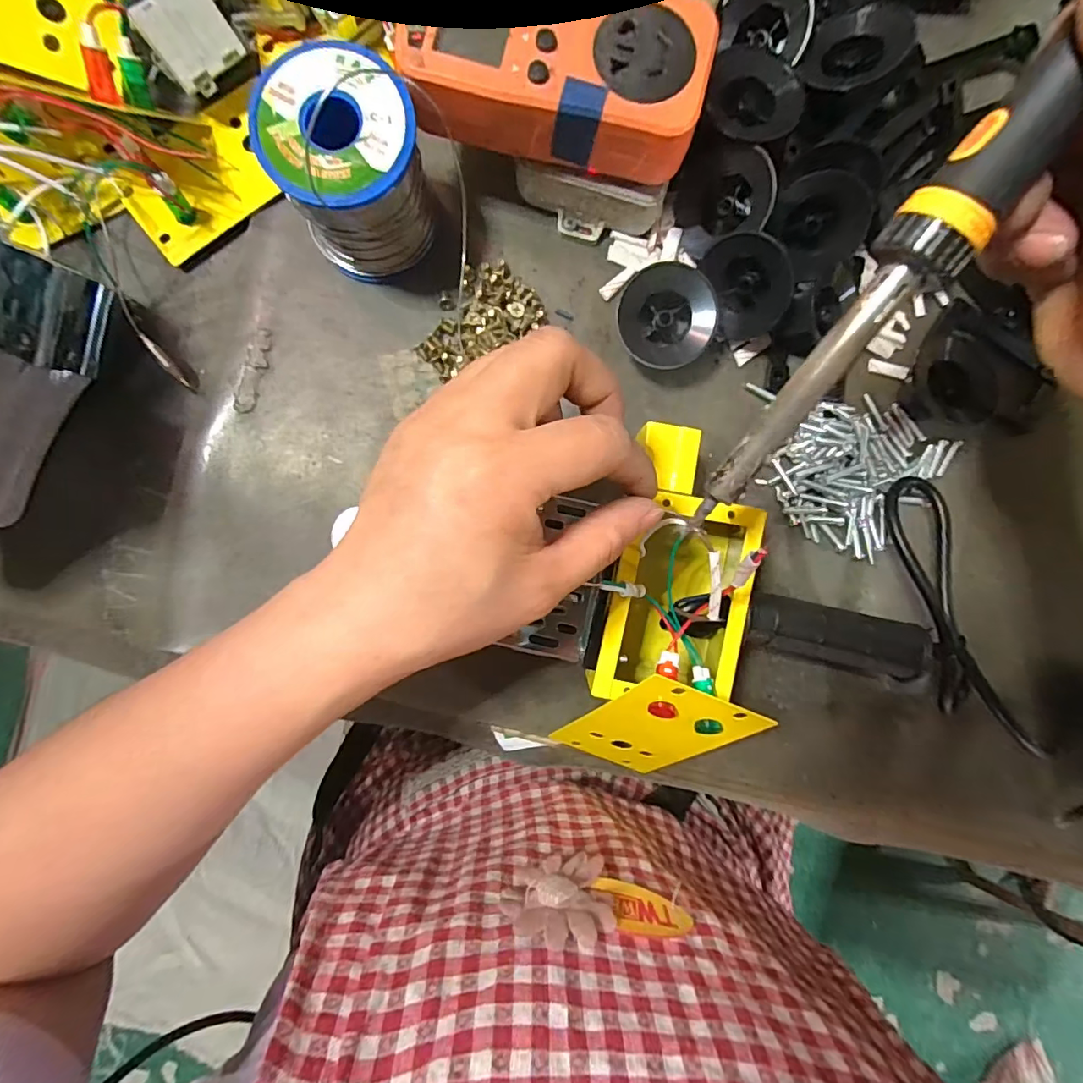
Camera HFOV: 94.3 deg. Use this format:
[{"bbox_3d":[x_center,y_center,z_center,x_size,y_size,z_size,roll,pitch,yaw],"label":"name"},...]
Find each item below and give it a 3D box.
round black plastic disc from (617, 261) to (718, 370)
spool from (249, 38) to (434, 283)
[{"bbox_3d":[0.062,-0.113,0.259,0.048,0.023,0.048,0,90,-3],"label":"round black plastic disc"},{"bbox_3d":[-0.086,-0.169,0.232,0.063,0.066,0.064,0,90,-3],"label":"spool"}]

